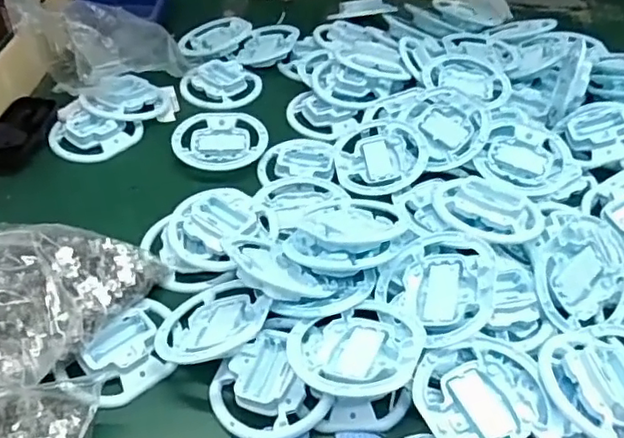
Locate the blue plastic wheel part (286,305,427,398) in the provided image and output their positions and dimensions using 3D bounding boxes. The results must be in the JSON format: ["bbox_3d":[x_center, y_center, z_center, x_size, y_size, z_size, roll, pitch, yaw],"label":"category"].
[{"bbox_3d":[0.036,0.101,0.460,0.102,0.015,0.091,-12,28,-16],"label":"blue plastic wheel part"}]

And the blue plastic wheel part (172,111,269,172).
[{"bbox_3d":[-0.105,-0.094,0.697,0.104,0.017,0.094,-6,46,-8],"label":"blue plastic wheel part"}]

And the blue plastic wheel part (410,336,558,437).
[{"bbox_3d":[0.129,0.137,0.445,0.095,0.022,0.102,-16,48,-17],"label":"blue plastic wheel part"}]

